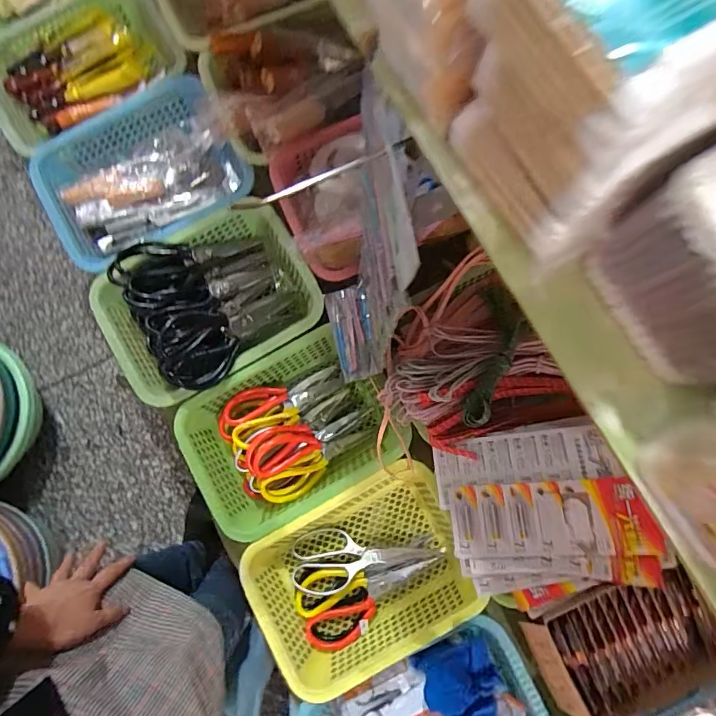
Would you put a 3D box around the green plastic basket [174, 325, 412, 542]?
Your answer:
[{"bbox_3d":[-0.102,0.111,0.672,0.296,0.074,0.221,-29,81,-5],"label":"green plastic basket"}]

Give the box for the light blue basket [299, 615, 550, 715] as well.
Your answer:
[{"bbox_3d":[0.097,0.496,0.587,0.296,0.094,0.210,-30,81,-5],"label":"light blue basket"}]

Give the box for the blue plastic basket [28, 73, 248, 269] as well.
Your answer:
[{"bbox_3d":[-0.337,-0.280,0.712,0.303,0.080,0.219,-30,81,-5],"label":"blue plastic basket"}]

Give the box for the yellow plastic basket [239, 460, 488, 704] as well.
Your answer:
[{"bbox_3d":[0.004,0.307,0.643,0.287,0.082,0.216,-28,81,-5],"label":"yellow plastic basket"}]

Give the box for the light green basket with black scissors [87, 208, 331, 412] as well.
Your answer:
[{"bbox_3d":[-0.223,-0.082,0.666,0.307,0.099,0.230,-28,81,-5],"label":"light green basket with black scissors"}]

